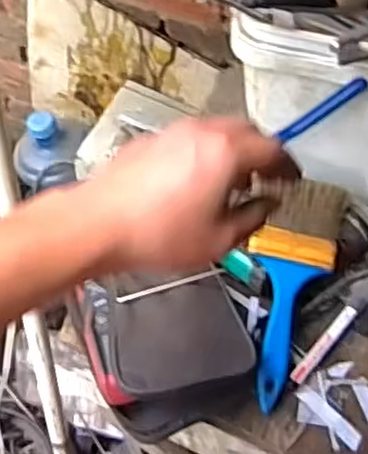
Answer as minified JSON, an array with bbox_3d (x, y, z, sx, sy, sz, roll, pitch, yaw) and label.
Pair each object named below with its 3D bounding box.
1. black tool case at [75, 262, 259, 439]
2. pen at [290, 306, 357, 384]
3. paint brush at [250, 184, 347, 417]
[{"bbox_3d":[-0.015,0.096,0.591,0.132,0.062,0.130,-16,58,-6],"label":"black tool case"},{"bbox_3d":[0.117,0.097,0.603,0.013,0.007,0.082,36,66,23],"label":"pen"},{"bbox_3d":[0.086,0.053,0.604,0.065,0.019,0.191,13,80,12],"label":"paint brush"}]

